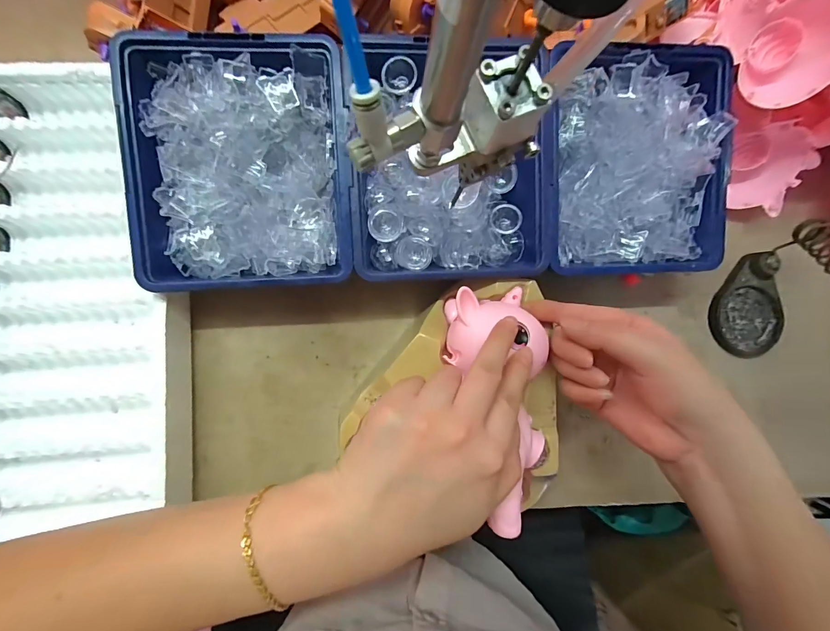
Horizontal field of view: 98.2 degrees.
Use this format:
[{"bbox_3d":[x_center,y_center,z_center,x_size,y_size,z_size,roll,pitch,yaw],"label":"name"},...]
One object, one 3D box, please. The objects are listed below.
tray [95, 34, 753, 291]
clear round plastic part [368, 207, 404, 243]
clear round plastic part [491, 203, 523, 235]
[{"bbox_3d":[0.023,-0.107,0.278,0.424,0.070,0.162,-2,87,-6],"label":"tray"},{"bbox_3d":[-0.021,-0.065,0.260,0.024,0.012,0.024,0,87,-6],"label":"clear round plastic part"},{"bbox_3d":[0.074,-0.077,0.290,0.016,0.020,0.024,-34,90,-7],"label":"clear round plastic part"}]

